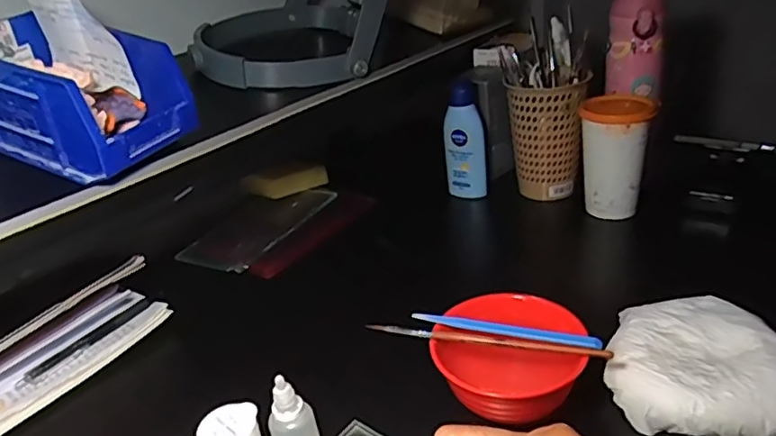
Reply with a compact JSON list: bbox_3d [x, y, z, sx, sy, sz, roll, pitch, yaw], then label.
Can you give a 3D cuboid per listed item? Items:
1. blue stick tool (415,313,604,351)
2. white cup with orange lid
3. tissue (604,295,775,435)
[{"bbox_3d":[0.083,0.082,0.425,0.138,0.004,0.010,4,50,25],"label":"blue stick tool"},{"bbox_3d":[0.253,-0.067,0.644,0.069,0.124,0.071,-5,27,3],"label":"white cup with orange lid"},{"bbox_3d":[0.224,0.101,0.410,0.123,0.039,0.113,5,29,21],"label":"tissue"}]

